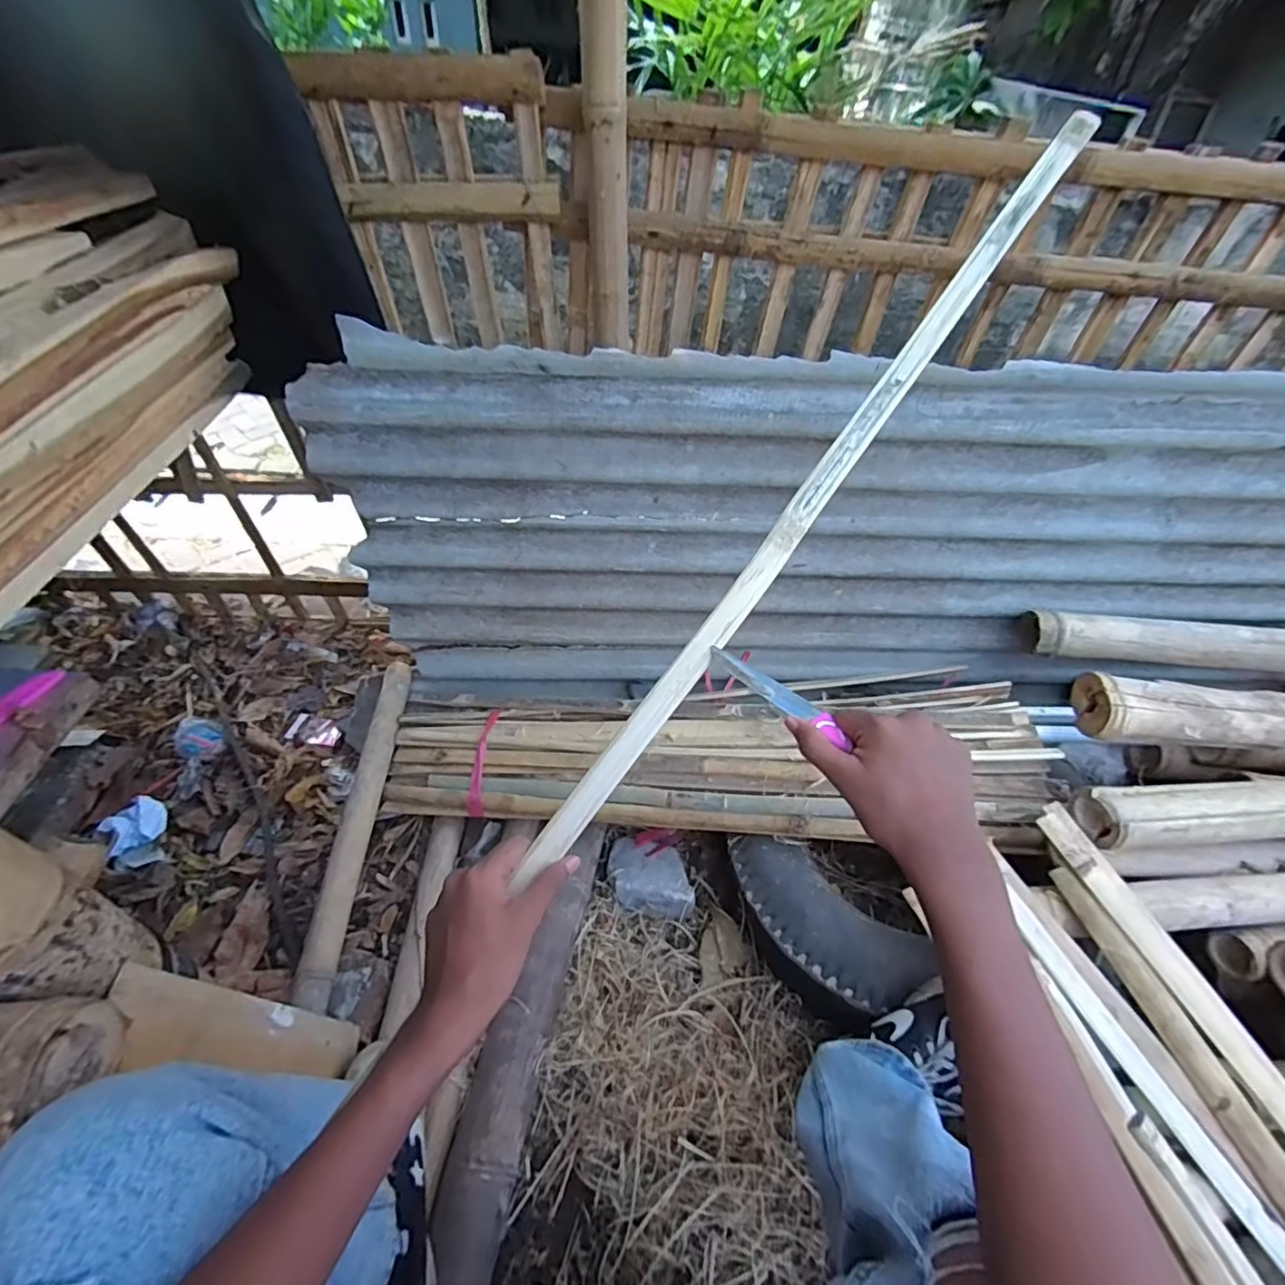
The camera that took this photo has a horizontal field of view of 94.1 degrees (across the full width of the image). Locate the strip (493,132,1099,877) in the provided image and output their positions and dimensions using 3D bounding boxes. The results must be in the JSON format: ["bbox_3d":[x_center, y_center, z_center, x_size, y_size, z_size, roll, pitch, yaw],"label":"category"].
[{"bbox_3d":[0.147,-0.132,0.473,0.029,0.007,0.754,37,84,0],"label":"strip"}]

